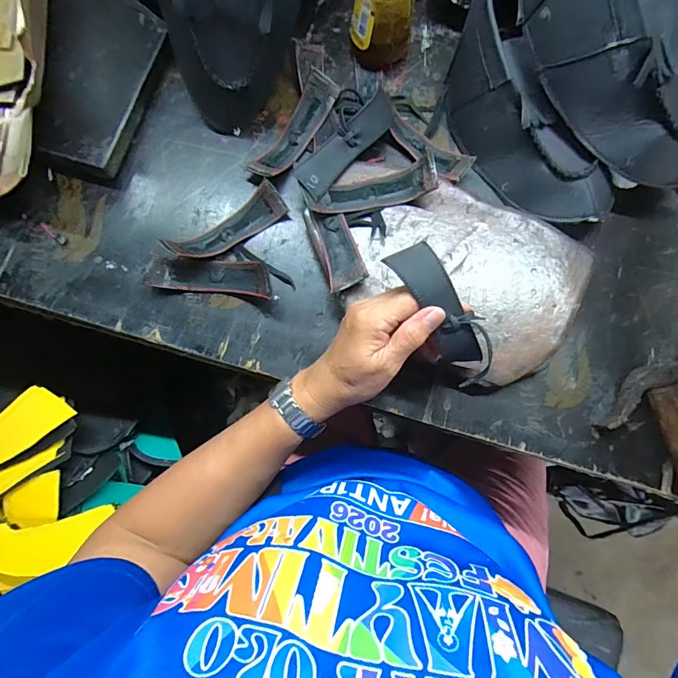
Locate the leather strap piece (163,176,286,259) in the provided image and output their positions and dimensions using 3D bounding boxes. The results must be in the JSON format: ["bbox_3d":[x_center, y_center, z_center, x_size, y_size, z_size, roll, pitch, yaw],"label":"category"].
[{"bbox_3d":[-0.108,-0.111,0.388,0.117,0.031,0.030,-35,81,-6],"label":"leather strap piece"}]

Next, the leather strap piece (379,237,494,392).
[{"bbox_3d":[0.084,-0.018,0.309,0.033,0.022,0.123,-36,106,-6],"label":"leather strap piece"}]

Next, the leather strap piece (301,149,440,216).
[{"bbox_3d":[0.029,-0.143,0.378,0.123,0.026,0.032,-10,79,-2],"label":"leather strap piece"}]

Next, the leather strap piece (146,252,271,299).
[{"bbox_3d":[-0.125,-0.063,0.380,0.123,0.030,0.035,6,79,2],"label":"leather strap piece"}]

